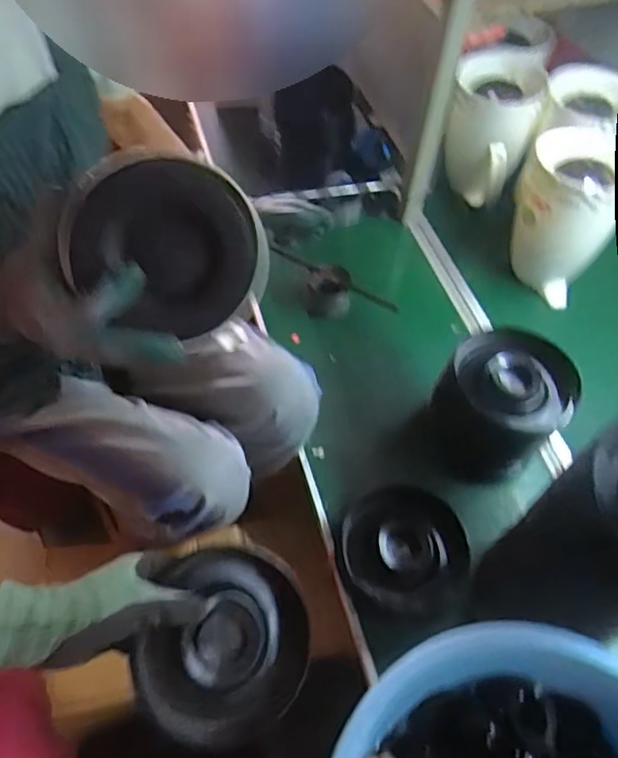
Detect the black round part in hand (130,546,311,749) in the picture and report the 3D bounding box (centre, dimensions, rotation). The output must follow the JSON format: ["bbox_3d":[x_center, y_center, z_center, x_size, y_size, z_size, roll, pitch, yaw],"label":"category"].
[{"bbox_3d":[-0.061,0.230,0.486,0.162,0.039,0.148,14,65,-34],"label":"black round part in hand"}]

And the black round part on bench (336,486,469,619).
[{"bbox_3d":[0.116,0.206,0.680,0.151,0.059,0.144,2,55,-3],"label":"black round part on bench"}]

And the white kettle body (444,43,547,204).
[{"bbox_3d":[0.337,-0.480,1.043,0.142,0.212,0.195,16,55,7],"label":"white kettle body"}]

